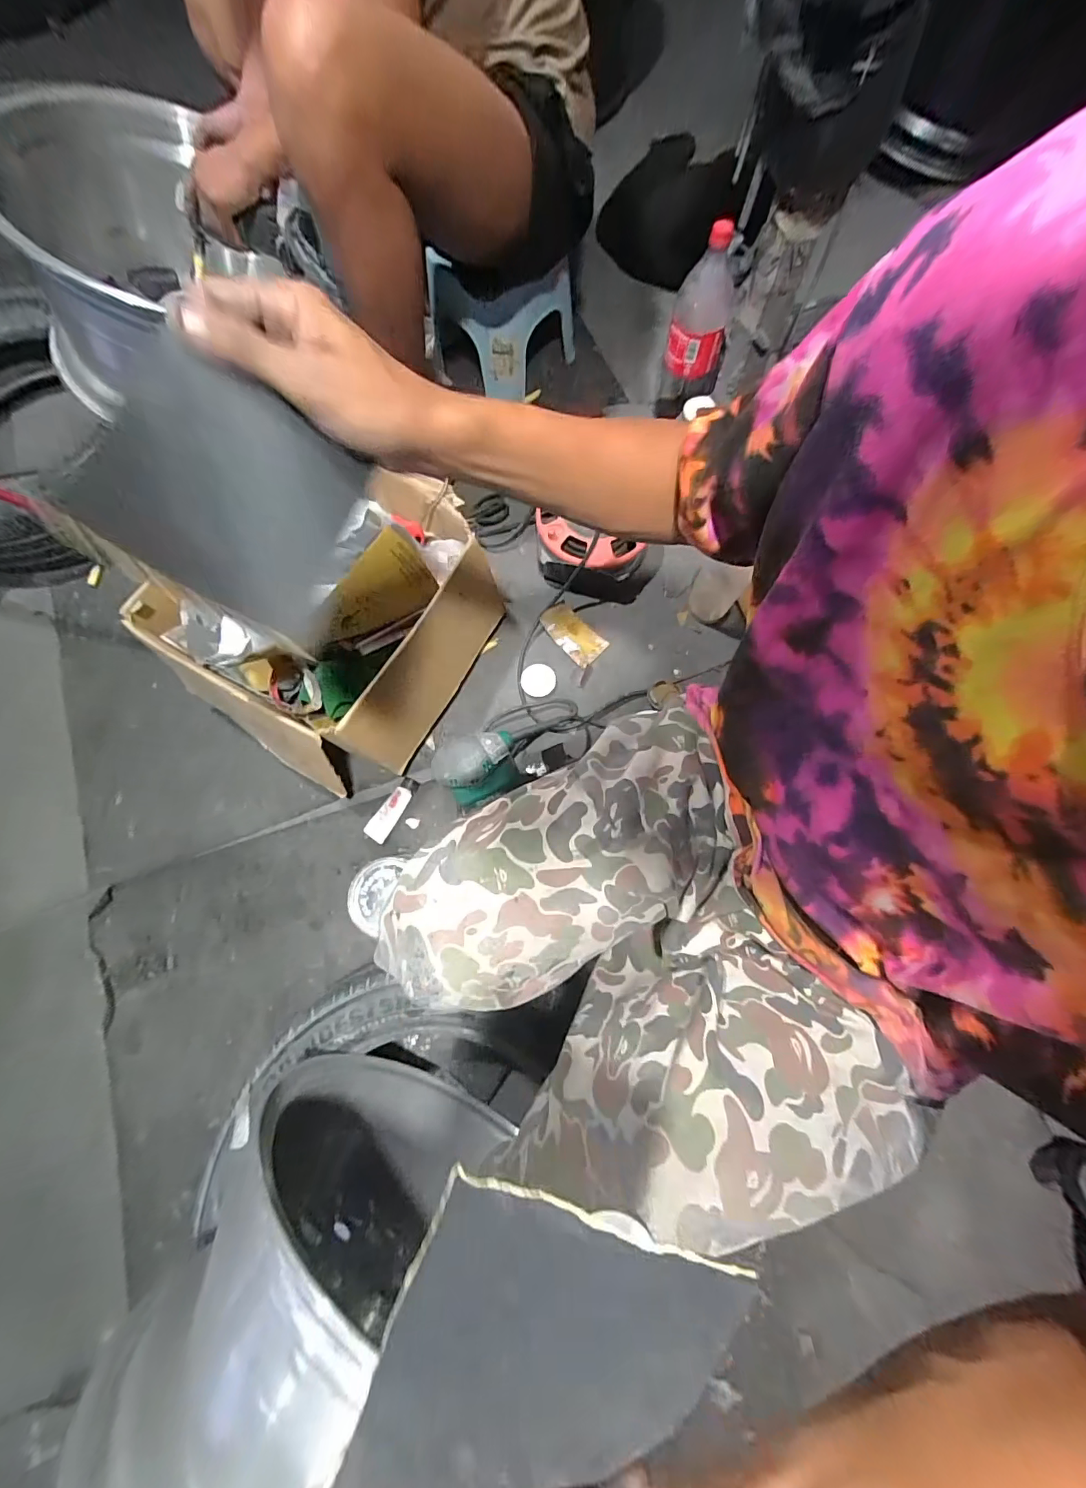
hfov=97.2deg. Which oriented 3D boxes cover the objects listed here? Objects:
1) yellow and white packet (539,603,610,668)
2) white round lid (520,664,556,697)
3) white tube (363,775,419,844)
[{"bbox_3d":[0.054,-0.194,0.841,0.065,0.021,0.117,-44,80,-10],"label":"yellow and white packet"},{"bbox_3d":[-0.008,-0.108,0.816,0.057,0.009,0.057,0,76,0],"label":"white round lid"},{"bbox_3d":[-0.238,0.103,0.758,0.036,0.031,0.108,33,78,8],"label":"white tube"}]

